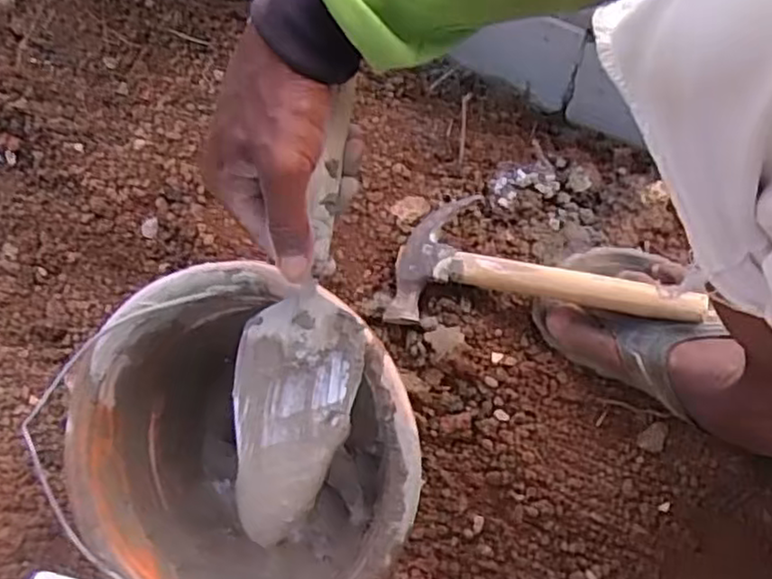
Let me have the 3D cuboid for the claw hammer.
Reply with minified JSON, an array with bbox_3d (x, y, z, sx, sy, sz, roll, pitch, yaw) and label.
[{"bbox_3d":[0.131,-0.011,0.585,0.251,0.028,0.107,9,68,18],"label":"claw hammer"}]

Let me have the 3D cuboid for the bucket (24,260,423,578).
[{"bbox_3d":[-0.100,0.122,0.522,0.253,0.176,0.232,12,70,8],"label":"bucket"}]

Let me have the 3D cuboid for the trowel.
[{"bbox_3d":[-0.048,0.012,0.414,0.073,0.043,0.252,9,86,3],"label":"trowel"}]

